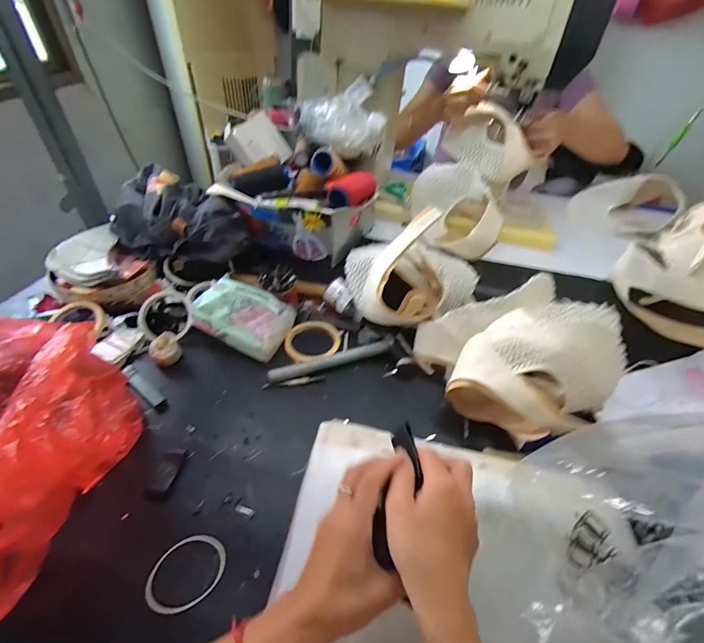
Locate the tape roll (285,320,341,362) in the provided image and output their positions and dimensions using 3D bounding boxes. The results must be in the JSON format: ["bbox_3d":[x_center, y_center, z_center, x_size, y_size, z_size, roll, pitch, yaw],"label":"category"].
[{"bbox_3d":[-0.069,0.033,0.648,0.094,0.015,0.086,2,43,-1],"label":"tape roll"}]

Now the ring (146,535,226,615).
[{"bbox_3d":[-0.177,0.270,0.395,0.068,0.004,0.076,18,45,16],"label":"ring"}]

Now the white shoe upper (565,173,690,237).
[{"bbox_3d":[0.646,-0.284,0.887,0.213,0.134,0.079,18,45,16],"label":"white shoe upper"}]

